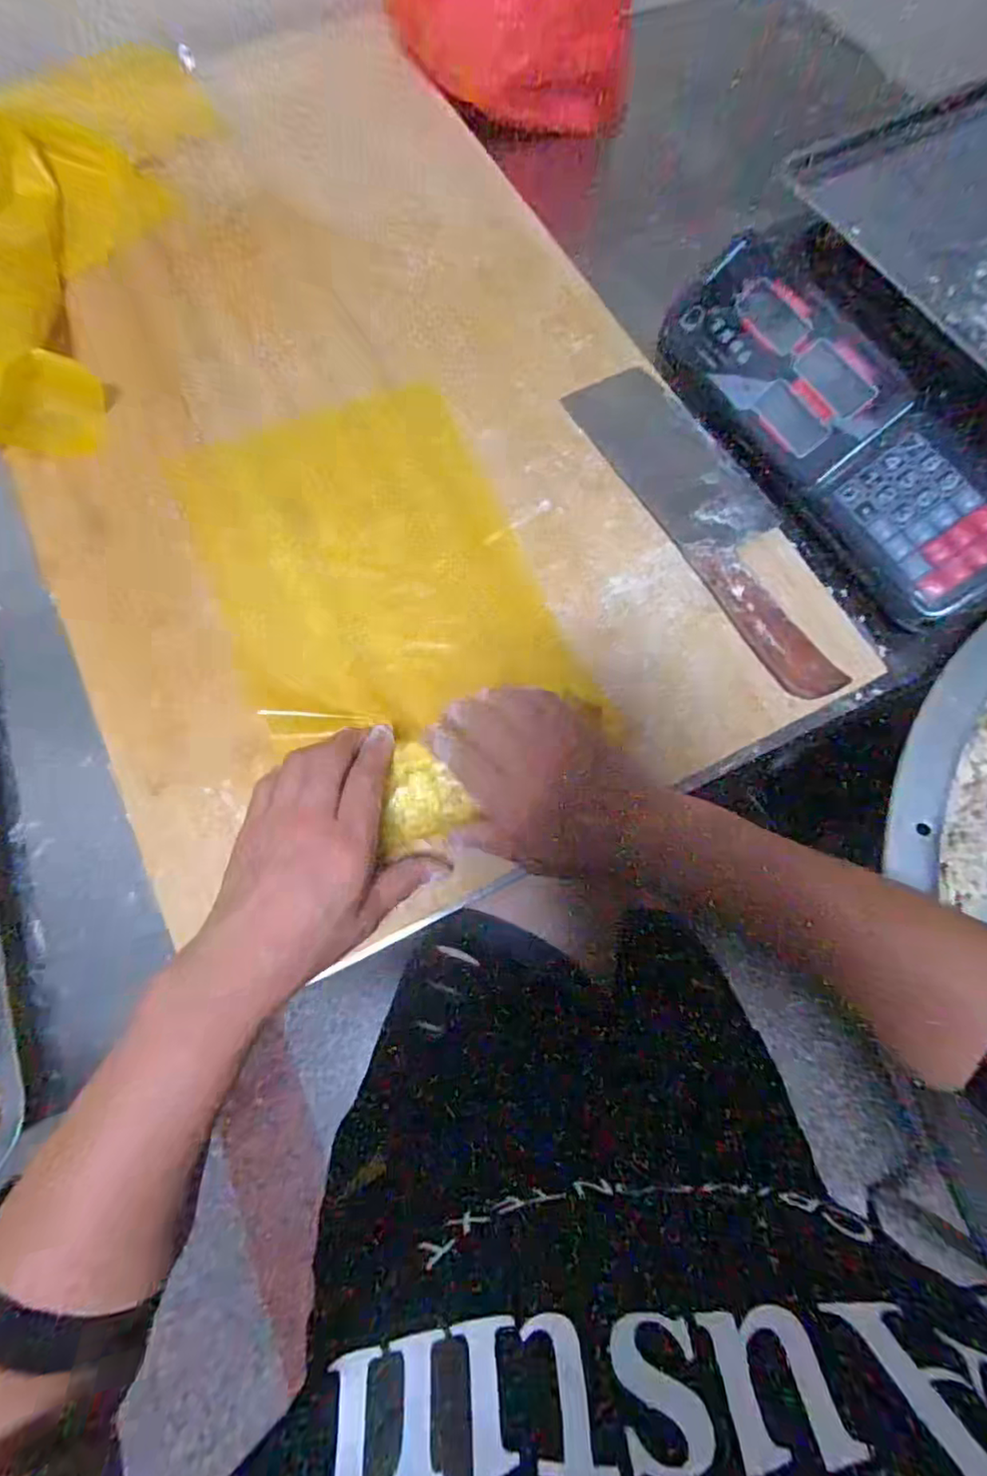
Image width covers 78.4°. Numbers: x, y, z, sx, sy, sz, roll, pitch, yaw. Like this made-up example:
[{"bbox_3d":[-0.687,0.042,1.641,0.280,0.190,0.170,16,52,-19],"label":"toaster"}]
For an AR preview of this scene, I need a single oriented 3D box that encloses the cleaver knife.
[{"bbox_3d":[0.164,-0.167,0.435,0.083,0.022,0.300,-25,75,-9],"label":"cleaver knife"}]

